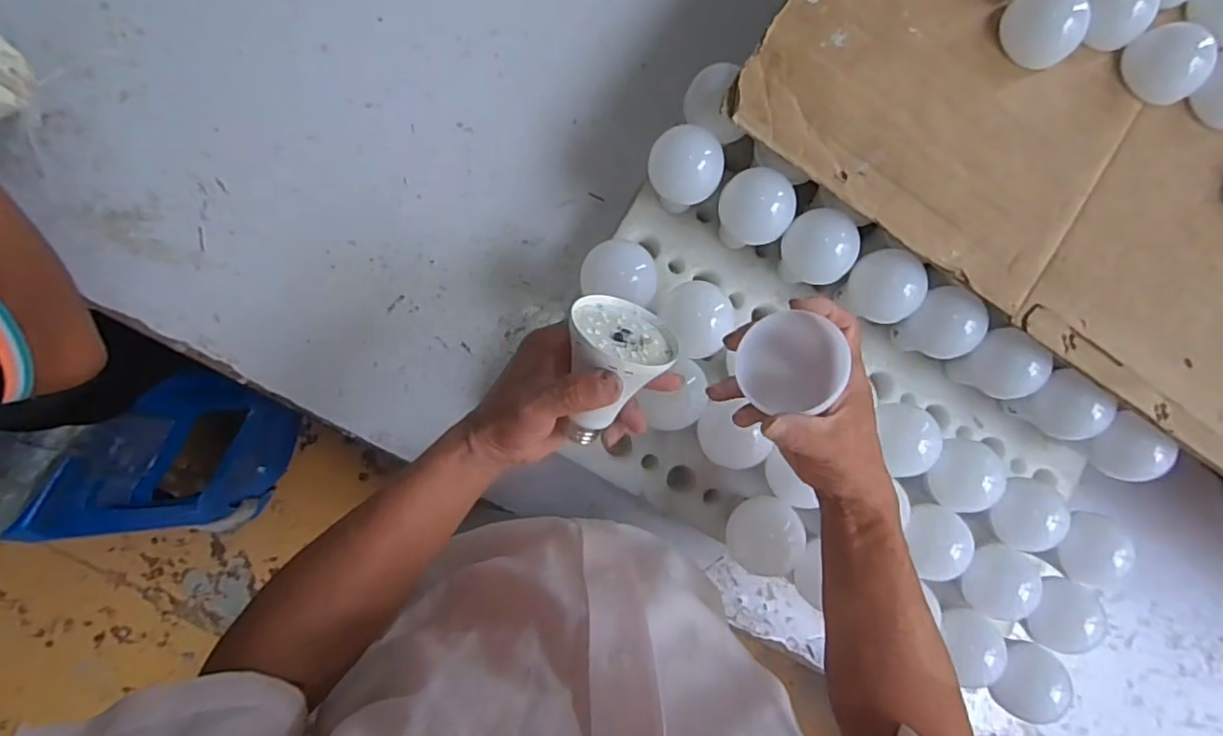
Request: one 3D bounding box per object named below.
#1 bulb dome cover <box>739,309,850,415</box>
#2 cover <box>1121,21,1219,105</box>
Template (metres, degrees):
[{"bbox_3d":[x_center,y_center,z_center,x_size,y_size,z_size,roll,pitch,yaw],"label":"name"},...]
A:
[{"bbox_3d":[0.114,-0.001,0.372,0.062,0.037,0.059,32,84,-4],"label":"bulb dome cover"},{"bbox_3d":[0.486,-0.265,0.521,0.055,0.034,0.059,-12,89,-8],"label":"cover"}]

